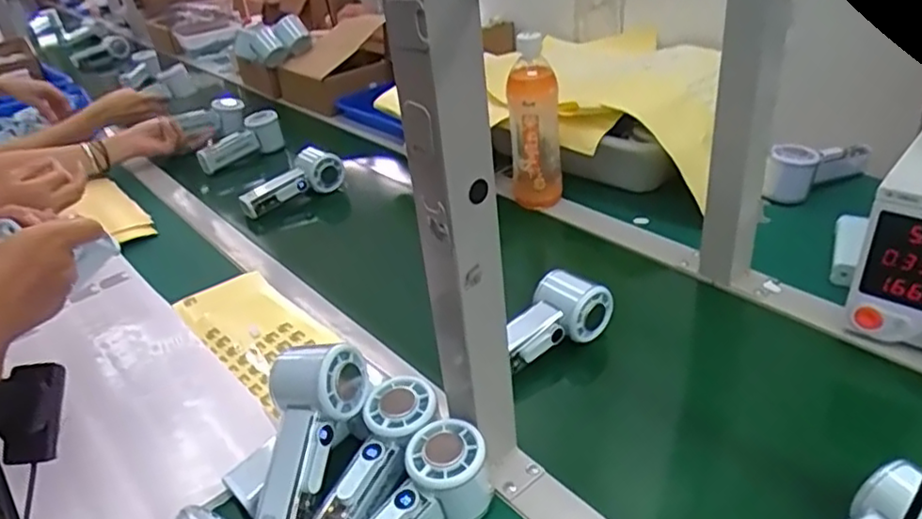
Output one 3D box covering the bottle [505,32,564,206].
[{"bbox_3d":[0.094,-0.173,0.833,0.061,0.211,0.065,-1,32,9],"label":"bottle"}]

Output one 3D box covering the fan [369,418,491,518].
[{"bbox_3d":[-0.043,0.177,0.452,0.151,0.054,0.060,-28,37,-31],"label":"fan"}]

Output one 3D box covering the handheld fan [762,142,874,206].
[{"bbox_3d":[0.455,-0.122,0.827,0.164,0.063,0.041,-20,34,-21],"label":"handheld fan"}]

